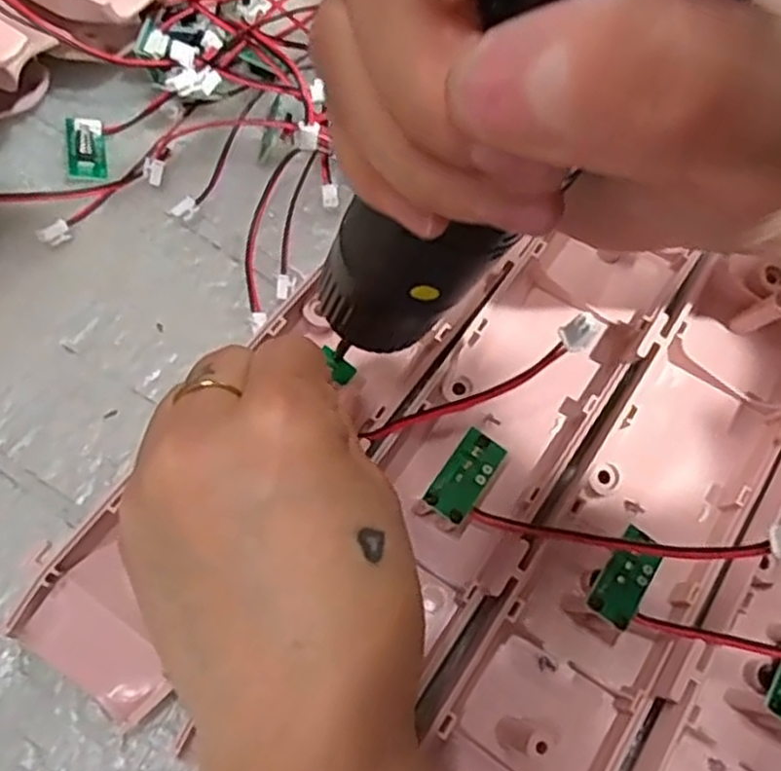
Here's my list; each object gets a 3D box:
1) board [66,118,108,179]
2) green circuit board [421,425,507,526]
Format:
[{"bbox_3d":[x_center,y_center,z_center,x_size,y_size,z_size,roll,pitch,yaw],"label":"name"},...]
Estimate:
[{"bbox_3d":[-0.119,-0.092,0.304,0.014,0.009,0.027,-7,67,-5],"label":"board"},{"bbox_3d":[0.024,0.028,0.242,0.014,0.004,0.028,36,76,3],"label":"green circuit board"}]

